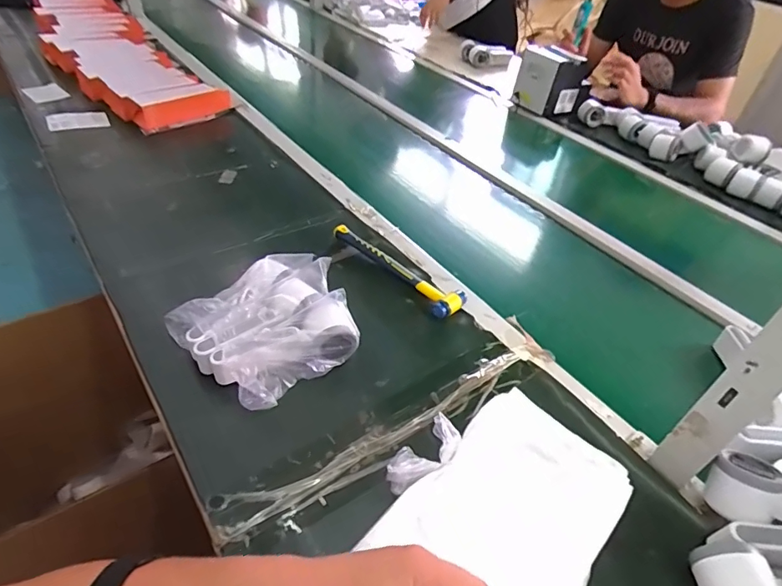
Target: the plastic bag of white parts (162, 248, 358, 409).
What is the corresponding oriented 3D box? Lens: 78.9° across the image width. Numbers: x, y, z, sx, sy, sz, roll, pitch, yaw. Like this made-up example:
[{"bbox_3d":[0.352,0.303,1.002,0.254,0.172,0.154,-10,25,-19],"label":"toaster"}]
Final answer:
[{"bbox_3d":[-0.147,0.036,0.581,0.184,0.079,0.171,-28,53,-33],"label":"plastic bag of white parts"}]

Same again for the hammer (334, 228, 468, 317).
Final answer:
[{"bbox_3d":[0.007,-0.039,0.726,0.241,0.027,0.057,36,49,28],"label":"hammer"}]

